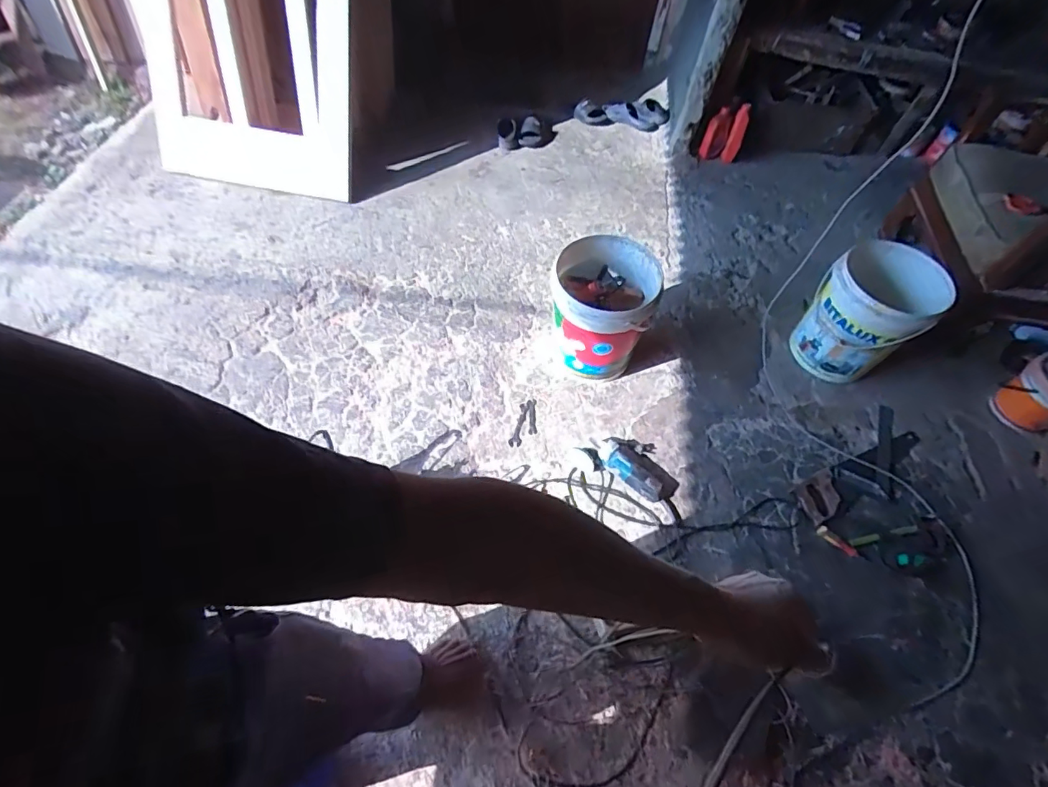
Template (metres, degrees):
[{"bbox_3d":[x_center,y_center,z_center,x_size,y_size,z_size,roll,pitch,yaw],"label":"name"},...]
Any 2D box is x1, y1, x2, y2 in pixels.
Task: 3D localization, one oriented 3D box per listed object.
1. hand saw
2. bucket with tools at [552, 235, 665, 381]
[{"bbox_3d":[1.018,0.241,1.468,0.504,0.030,0.127,-19,61,-14],"label":"hand saw"},{"bbox_3d":[0.243,-0.243,1.548,0.288,0.355,0.296,1,58,-2],"label":"bucket with tools"}]

